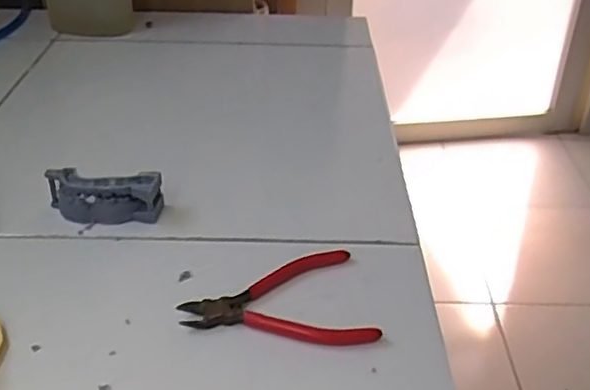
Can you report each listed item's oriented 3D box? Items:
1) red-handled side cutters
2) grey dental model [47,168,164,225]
[{"bbox_3d":[-0.013,0.069,0.447,0.120,0.007,0.087,-4,35,-8],"label":"red-handled side cutters"},{"bbox_3d":[-0.149,0.002,0.521,0.086,0.034,0.027,2,35,0],"label":"grey dental model"}]

